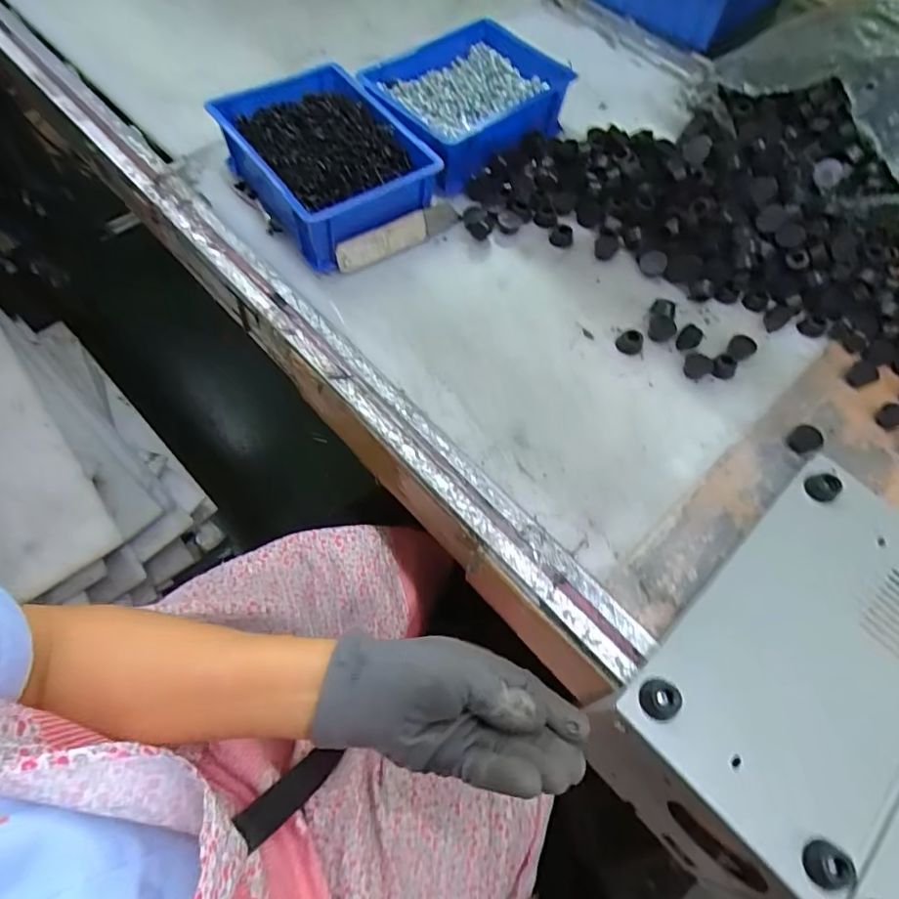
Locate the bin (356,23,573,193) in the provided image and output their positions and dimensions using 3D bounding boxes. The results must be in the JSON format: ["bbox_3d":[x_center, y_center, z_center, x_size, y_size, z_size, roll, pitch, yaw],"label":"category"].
[{"bbox_3d":[0.017,-0.373,0.600,0.209,0.064,0.166,-36,71,-20],"label":"bin"}]

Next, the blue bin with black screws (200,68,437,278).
[{"bbox_3d":[-0.121,-0.279,0.548,0.143,0.084,0.194,-36,71,-20],"label":"blue bin with black screws"}]

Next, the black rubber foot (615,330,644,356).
[{"bbox_3d":[0.162,-0.096,0.501,0.022,0.015,0.019,24,62,10],"label":"black rubber foot"}]

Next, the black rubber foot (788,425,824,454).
[{"bbox_3d":[0.295,-0.008,0.461,0.023,0.011,0.024,1,61,-3],"label":"black rubber foot"}]

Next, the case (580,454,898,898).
[{"bbox_3d":[0.246,0.168,0.434,0.273,0.146,0.152,-40,72,-21],"label":"case"}]

